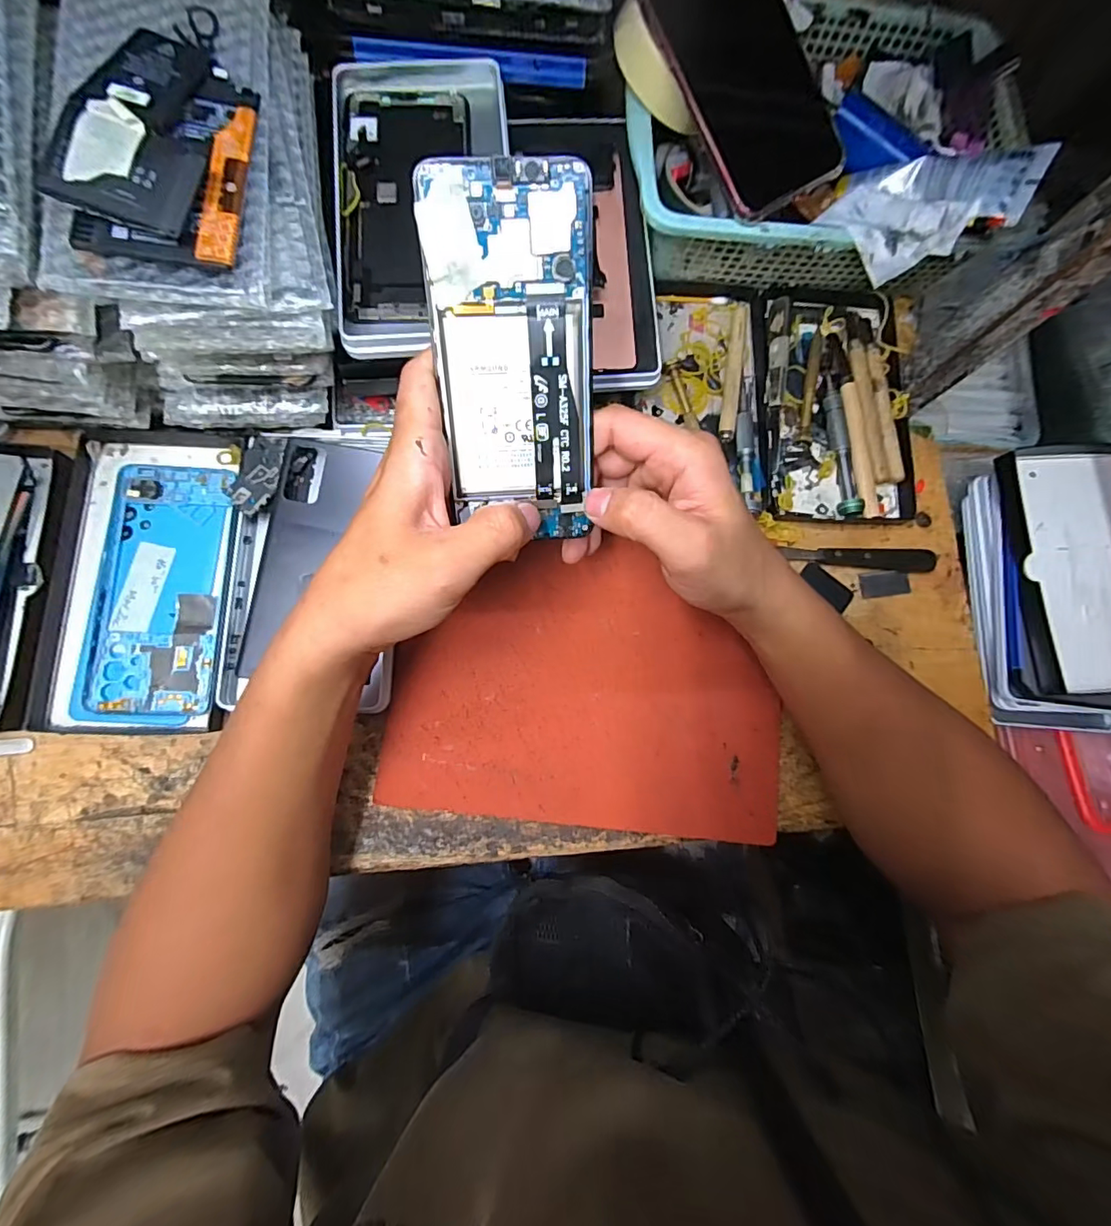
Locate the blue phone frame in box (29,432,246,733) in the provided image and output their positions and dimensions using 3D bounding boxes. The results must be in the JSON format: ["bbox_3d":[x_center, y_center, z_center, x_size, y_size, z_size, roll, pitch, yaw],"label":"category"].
[{"bbox_3d":[-0.260,-0.025,0.334,0.105,0.020,0.195,2,81,-4],"label":"blue phone frame in box"}]

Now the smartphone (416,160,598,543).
[{"bbox_3d":[-0.017,-0.110,0.235,0.070,0.010,0.150,-8,113,-6],"label":"smartphone"}]

